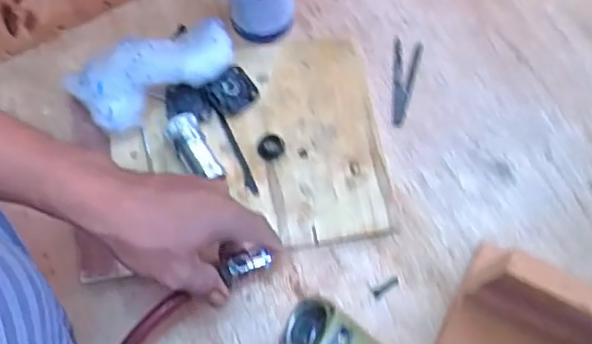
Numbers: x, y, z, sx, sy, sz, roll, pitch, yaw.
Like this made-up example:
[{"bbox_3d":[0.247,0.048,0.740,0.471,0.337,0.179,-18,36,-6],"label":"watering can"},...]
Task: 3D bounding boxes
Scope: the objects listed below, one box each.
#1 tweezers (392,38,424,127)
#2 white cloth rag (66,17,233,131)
[{"bbox_3d":[0.109,-0.088,0.572,0.028,0.004,0.096,8,72,1],"label":"tweezers"},{"bbox_3d":[-0.131,-0.093,0.537,0.147,0.059,0.068,-30,75,-10],"label":"white cloth rag"}]

